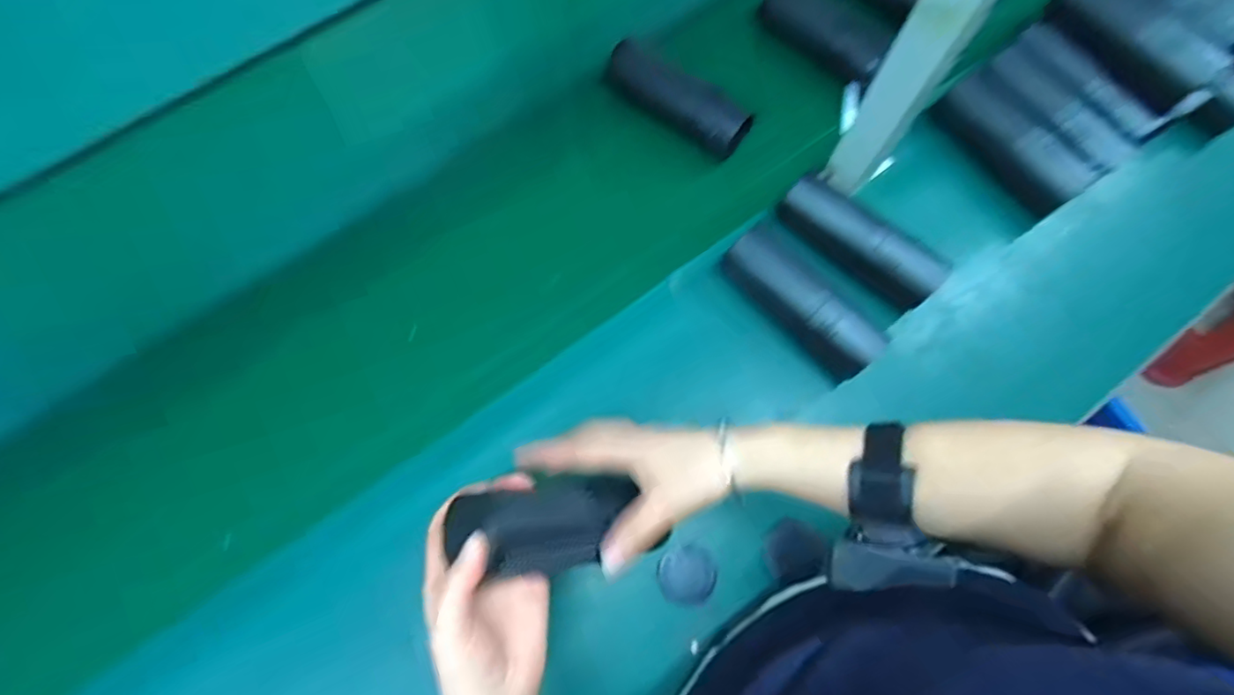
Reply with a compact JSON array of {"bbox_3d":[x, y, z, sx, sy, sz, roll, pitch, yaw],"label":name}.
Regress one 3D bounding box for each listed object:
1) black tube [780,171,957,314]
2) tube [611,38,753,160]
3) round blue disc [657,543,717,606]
[{"bbox_3d":[0.232,-0.104,0.564,0.163,0.049,0.049,39,78,11],"label":"black tube"},{"bbox_3d":[0.062,-0.263,0.633,0.166,0.040,0.049,33,77,9],"label":"tube"},{"bbox_3d":[0.061,0.198,0.517,0.048,0.006,0.049,0,74,1],"label":"round blue disc"}]

